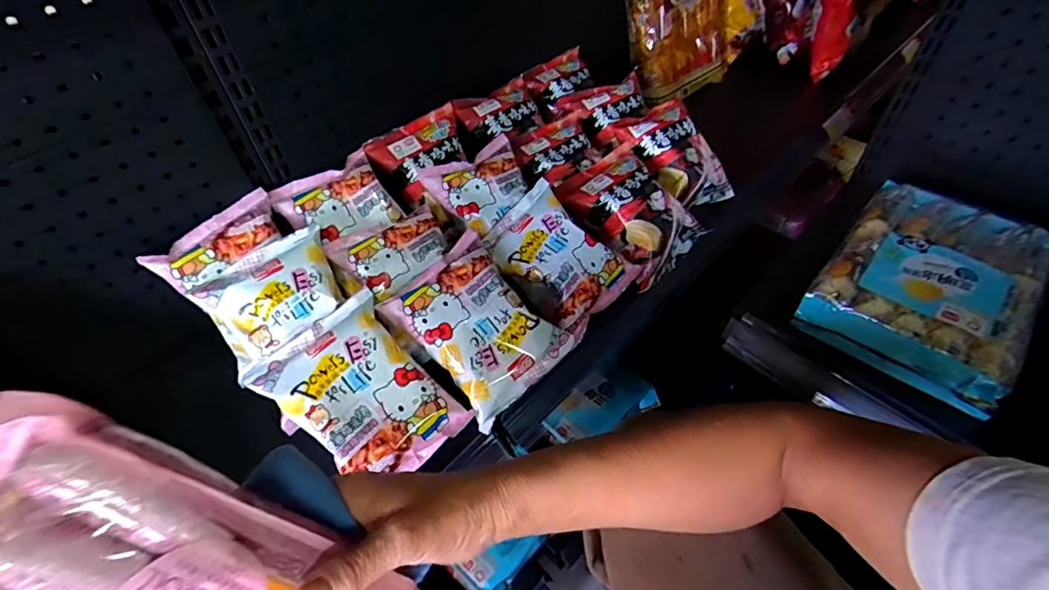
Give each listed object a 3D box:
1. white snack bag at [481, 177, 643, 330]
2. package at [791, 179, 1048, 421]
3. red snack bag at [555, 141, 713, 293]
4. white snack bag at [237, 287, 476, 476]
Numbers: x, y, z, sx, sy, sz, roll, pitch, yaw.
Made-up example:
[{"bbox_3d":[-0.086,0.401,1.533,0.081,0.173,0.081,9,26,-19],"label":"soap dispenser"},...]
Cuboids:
[{"bbox_3d":[0.038,-0.046,0.581,0.152,0.067,0.119,39,79,26],"label":"white snack bag"},{"bbox_3d":[0.460,-0.022,0.562,0.185,0.058,0.276,34,59,28],"label":"package"},{"bbox_3d":[0.138,-0.107,0.621,0.128,0.058,0.167,-39,75,-11],"label":"red snack bag"},{"bbox_3d":[-0.156,0.095,0.474,0.175,0.045,0.133,46,63,8],"label":"white snack bag"}]

